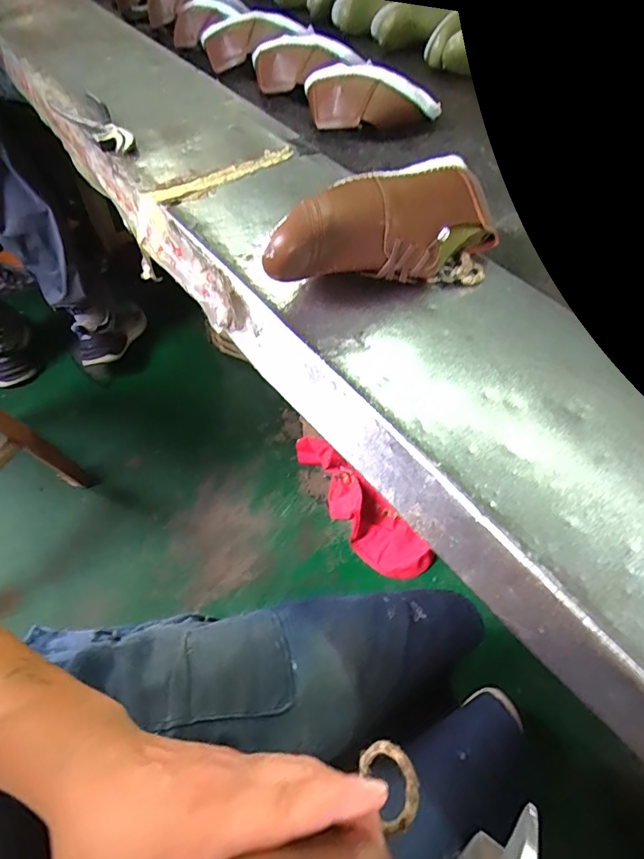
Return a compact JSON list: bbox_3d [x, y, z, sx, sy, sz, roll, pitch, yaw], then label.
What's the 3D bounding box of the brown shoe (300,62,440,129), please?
[{"bbox_3d":[0.072,-0.468,0.691,0.189,0.070,0.083,5,55,3],"label":"brown shoe"}]

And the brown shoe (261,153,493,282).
[{"bbox_3d":[0.062,-0.173,0.440,0.231,0.089,0.077,-28,59,-19],"label":"brown shoe"}]

